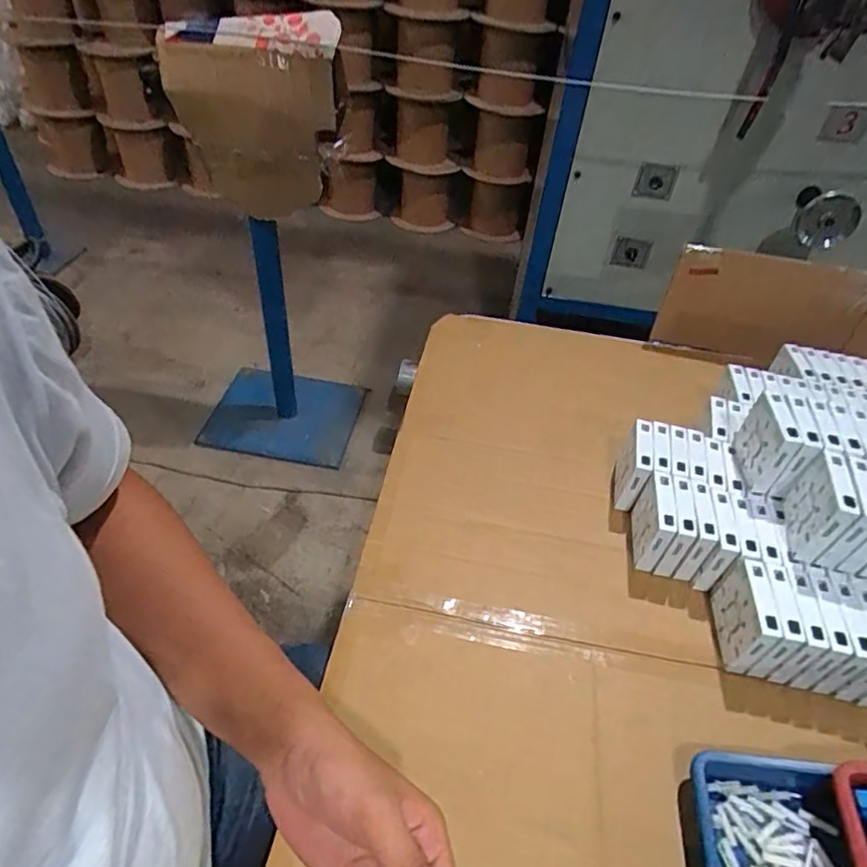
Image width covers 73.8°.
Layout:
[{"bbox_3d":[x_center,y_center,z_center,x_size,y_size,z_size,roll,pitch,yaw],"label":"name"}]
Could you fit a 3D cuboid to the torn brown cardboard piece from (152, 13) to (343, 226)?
[{"bbox_3d":[-0.360,-0.634,1.170,0.328,0.360,0.060,5,45,-1],"label":"torn brown cardboard piece"}]

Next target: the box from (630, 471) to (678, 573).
[{"bbox_3d":[0.260,0.105,0.691,0.025,0.089,0.089,12,45,6],"label":"box"}]

